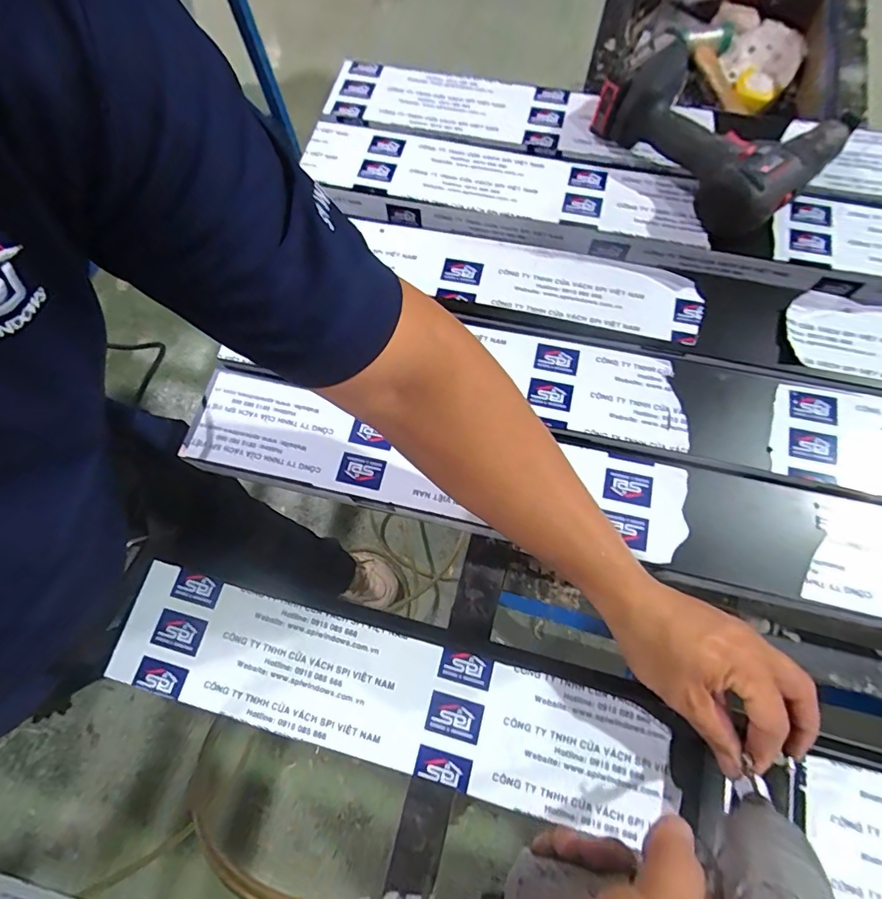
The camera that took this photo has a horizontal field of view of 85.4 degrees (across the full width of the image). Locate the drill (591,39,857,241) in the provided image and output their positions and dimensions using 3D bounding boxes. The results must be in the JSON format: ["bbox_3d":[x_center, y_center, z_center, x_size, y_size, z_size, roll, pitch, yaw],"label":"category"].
[{"bbox_3d":[0.319,-0.360,0.533,0.183,0.082,0.226,-35,73,-11],"label":"drill"}]

